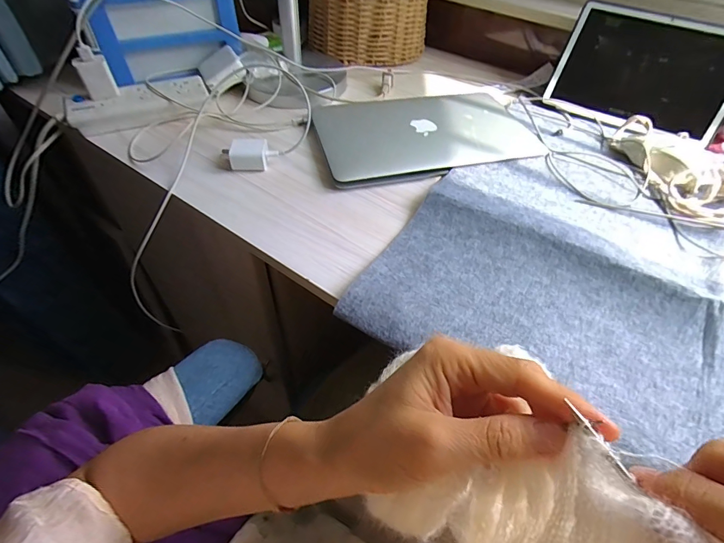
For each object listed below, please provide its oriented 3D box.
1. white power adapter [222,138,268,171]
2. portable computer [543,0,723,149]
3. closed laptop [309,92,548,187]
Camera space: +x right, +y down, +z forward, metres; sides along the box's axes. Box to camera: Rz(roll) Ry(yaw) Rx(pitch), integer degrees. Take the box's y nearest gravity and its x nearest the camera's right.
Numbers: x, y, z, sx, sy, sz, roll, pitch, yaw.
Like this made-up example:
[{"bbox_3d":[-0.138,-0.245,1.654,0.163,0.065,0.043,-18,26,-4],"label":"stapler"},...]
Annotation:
[{"bbox_3d":[-0.150,-0.150,0.511,0.052,0.033,0.031,-6,50,-6],"label":"white power adapter"},{"bbox_3d":[0.421,-0.297,0.580,0.239,0.159,0.013,29,16,19],"label":"portable computer"},{"bbox_3d":[0.085,-0.204,0.566,0.295,0.019,0.191,-11,51,-11],"label":"closed laptop"}]

